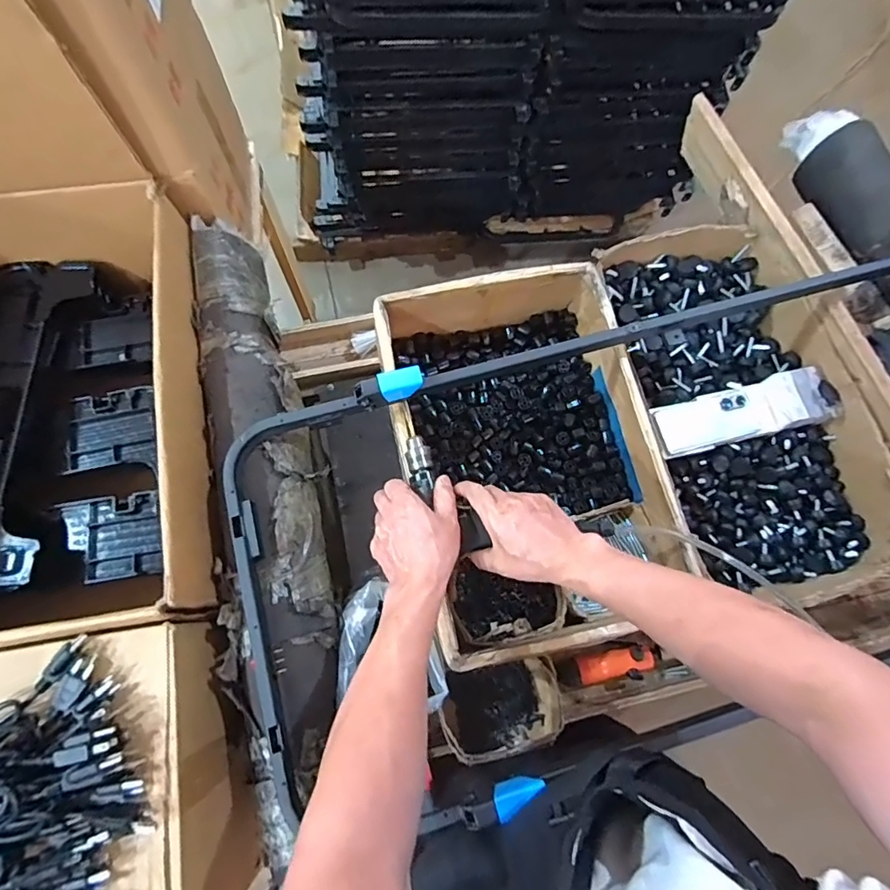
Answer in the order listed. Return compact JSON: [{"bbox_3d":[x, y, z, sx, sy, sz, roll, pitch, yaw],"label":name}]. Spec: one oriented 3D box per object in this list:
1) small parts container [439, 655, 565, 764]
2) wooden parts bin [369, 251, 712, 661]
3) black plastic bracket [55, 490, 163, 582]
[{"bbox_3d":[0.083,0.390,0.755,0.169,0.094,0.118,-13,75,-5],"label":"small parts container"},{"bbox_3d":[0.116,0.008,0.785,0.361,0.168,0.499,-13,75,-5],"label":"wooden parts bin"},{"bbox_3d":[-0.474,0.131,0.738,0.137,0.017,0.118,-9,75,-4],"label":"black plastic bracket"}]

